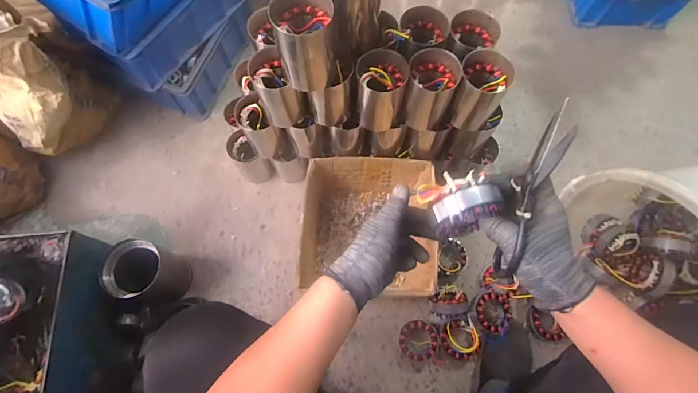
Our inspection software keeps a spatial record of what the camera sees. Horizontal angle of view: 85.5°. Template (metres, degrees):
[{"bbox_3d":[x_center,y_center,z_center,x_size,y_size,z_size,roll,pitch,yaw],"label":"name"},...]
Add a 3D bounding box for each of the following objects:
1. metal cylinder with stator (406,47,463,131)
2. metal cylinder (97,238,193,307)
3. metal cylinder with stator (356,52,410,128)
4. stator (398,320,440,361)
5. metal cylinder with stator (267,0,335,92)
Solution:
[{"bbox_3d":[0.157,-0.203,0.740,0.100,0.149,0.086,-4,70,-1],"label":"metal cylinder with stator"},{"bbox_3d":[-0.445,0.168,0.838,0.126,0.182,0.116,0,70,1],"label":"metal cylinder"},{"bbox_3d":[0.060,-0.205,0.734,0.092,0.143,0.084,3,70,2],"label":"metal cylinder with stator"},{"bbox_3d":[0.157,0.323,0.847,0.085,0.033,0.083,3,70,1],"label":"stator"},{"bbox_3d":[-0.070,-0.254,0.616,0.090,0.138,0.084,-12,71,-4],"label":"metal cylinder with stator"}]

